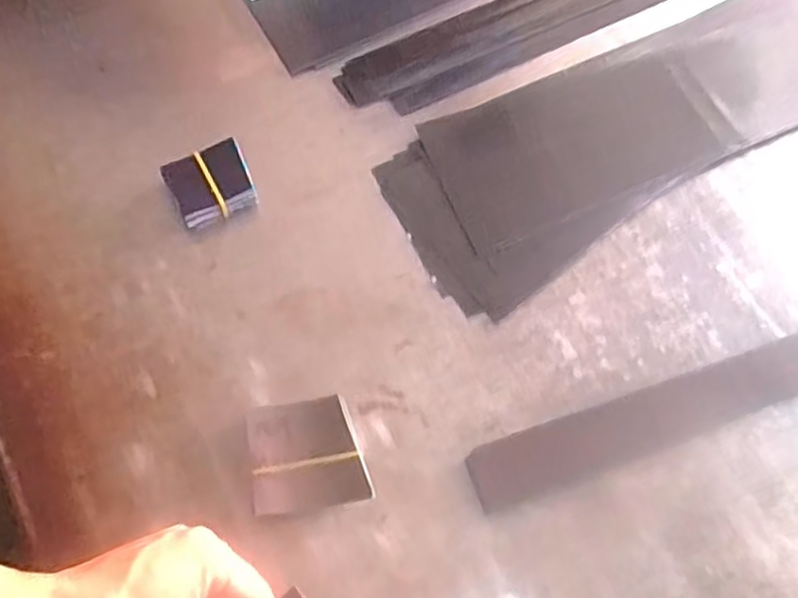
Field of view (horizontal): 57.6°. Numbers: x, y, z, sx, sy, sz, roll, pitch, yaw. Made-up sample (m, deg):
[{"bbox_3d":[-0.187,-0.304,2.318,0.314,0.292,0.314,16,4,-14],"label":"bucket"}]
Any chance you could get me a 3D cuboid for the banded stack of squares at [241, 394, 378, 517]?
[{"bbox_3d":[-0.077,0.129,0.603,0.091,0.023,0.094,-10,65,-8],"label":"banded stack of squares"}]

